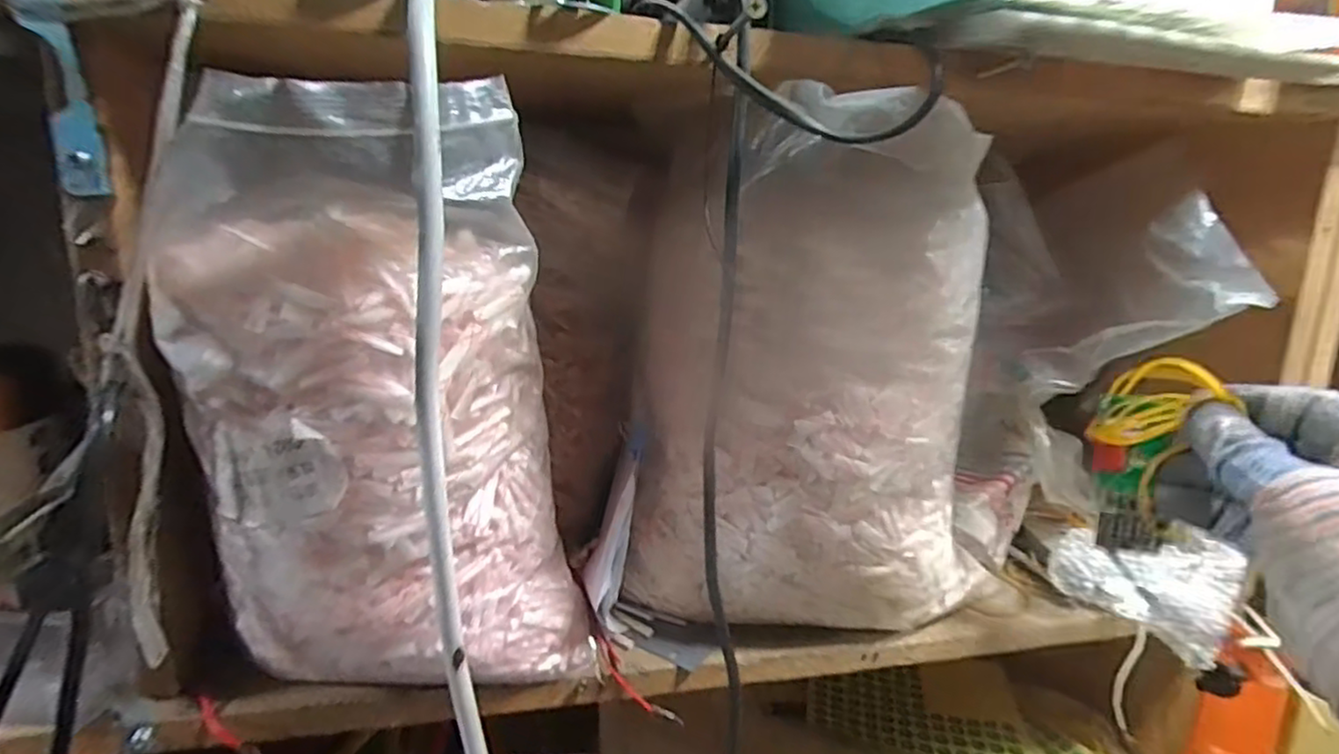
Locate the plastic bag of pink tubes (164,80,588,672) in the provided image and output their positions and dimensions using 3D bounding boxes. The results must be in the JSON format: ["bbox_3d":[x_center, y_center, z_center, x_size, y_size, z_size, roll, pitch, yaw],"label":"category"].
[{"bbox_3d":[-0.110,0.016,0.287,0.154,0.241,0.063,-4,14,-24],"label":"plastic bag of pink tubes"}]

